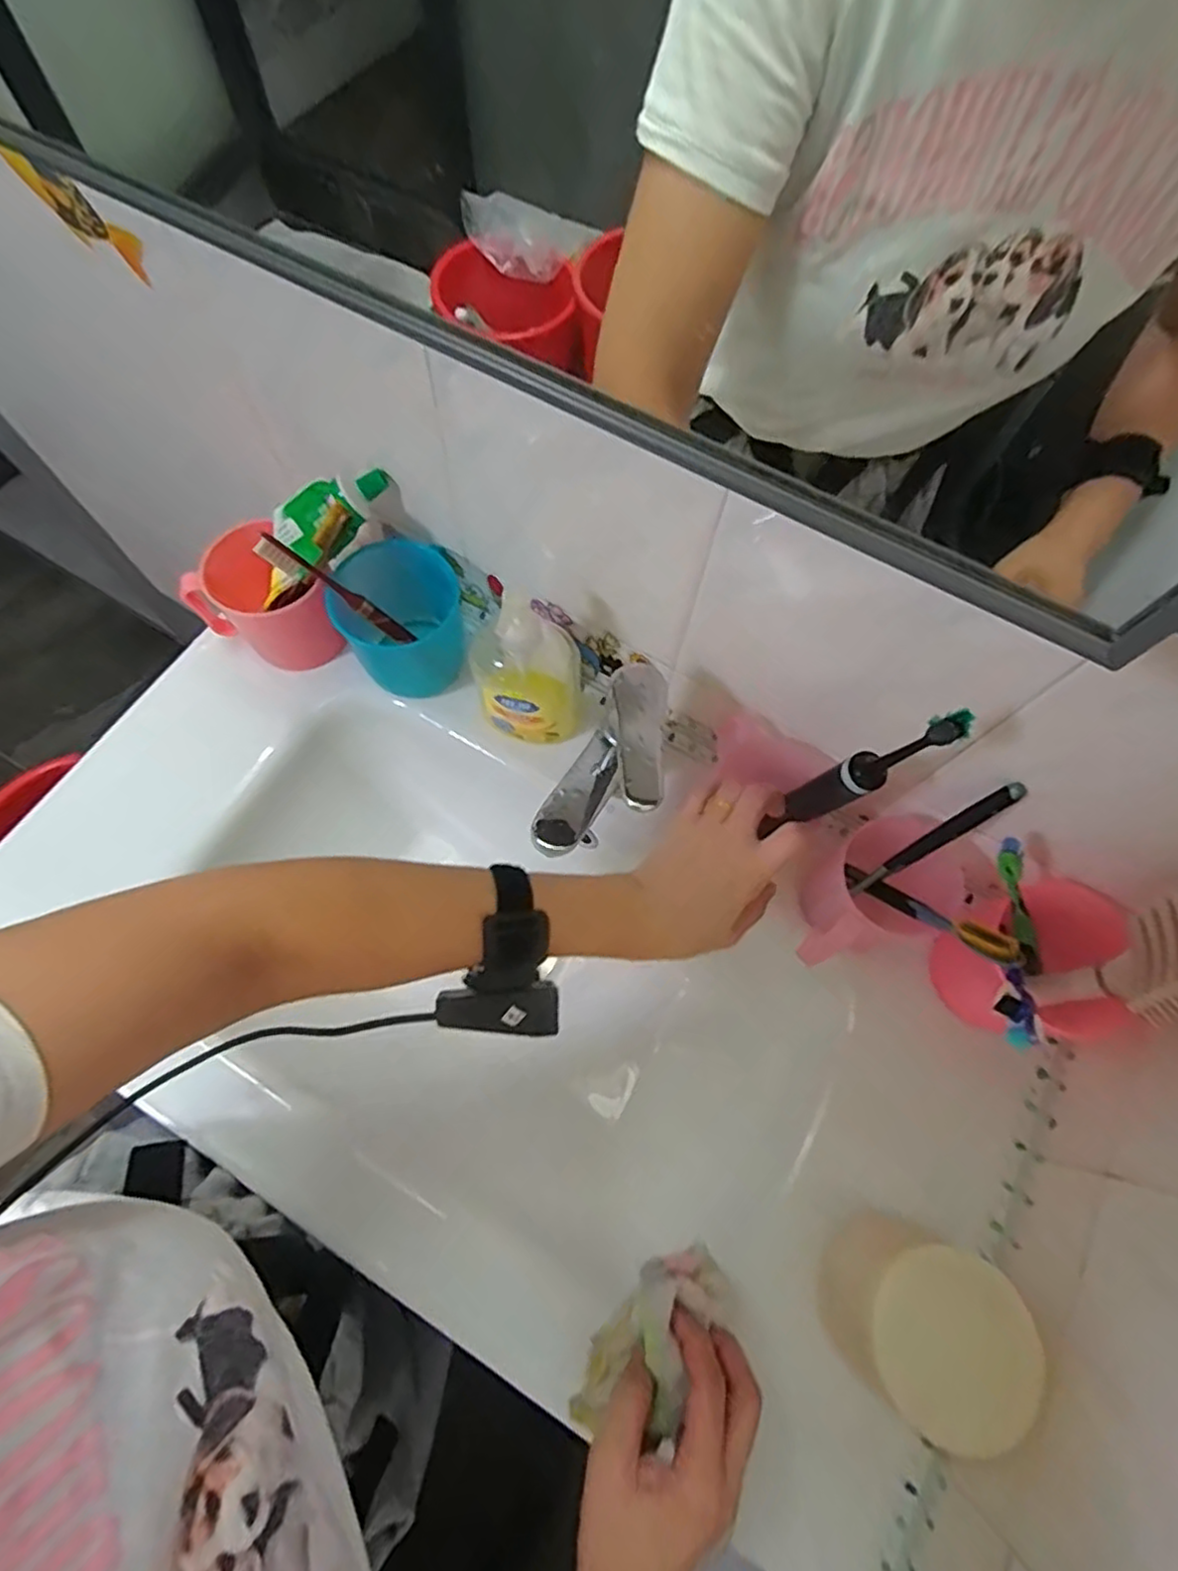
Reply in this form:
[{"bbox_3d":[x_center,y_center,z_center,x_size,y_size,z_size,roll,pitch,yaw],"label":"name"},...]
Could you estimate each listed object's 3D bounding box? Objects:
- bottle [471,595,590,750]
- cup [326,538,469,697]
[{"bbox_3d":[-0.045,-0.089,0.531,0.090,0.150,0.066,1,68,-1],"label":"bottle"},{"bbox_3d":[-0.156,-0.141,0.575,0.095,0.091,0.087,0,68,-1],"label":"cup"}]

